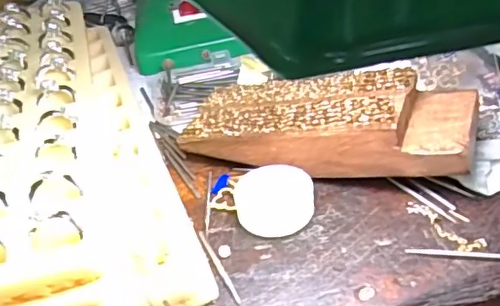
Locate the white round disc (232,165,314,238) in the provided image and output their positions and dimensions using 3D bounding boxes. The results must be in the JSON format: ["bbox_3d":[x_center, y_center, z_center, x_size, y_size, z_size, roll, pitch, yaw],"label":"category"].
[{"bbox_3d":[0.010,0.019,0.236,0.030,0.016,0.030,-5,34,4],"label":"white round disc"}]

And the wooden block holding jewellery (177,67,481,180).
[{"bbox_3d":[0.033,-0.013,0.254,0.125,0.039,0.042,8,37,21],"label":"wooden block holding jewellery"}]

